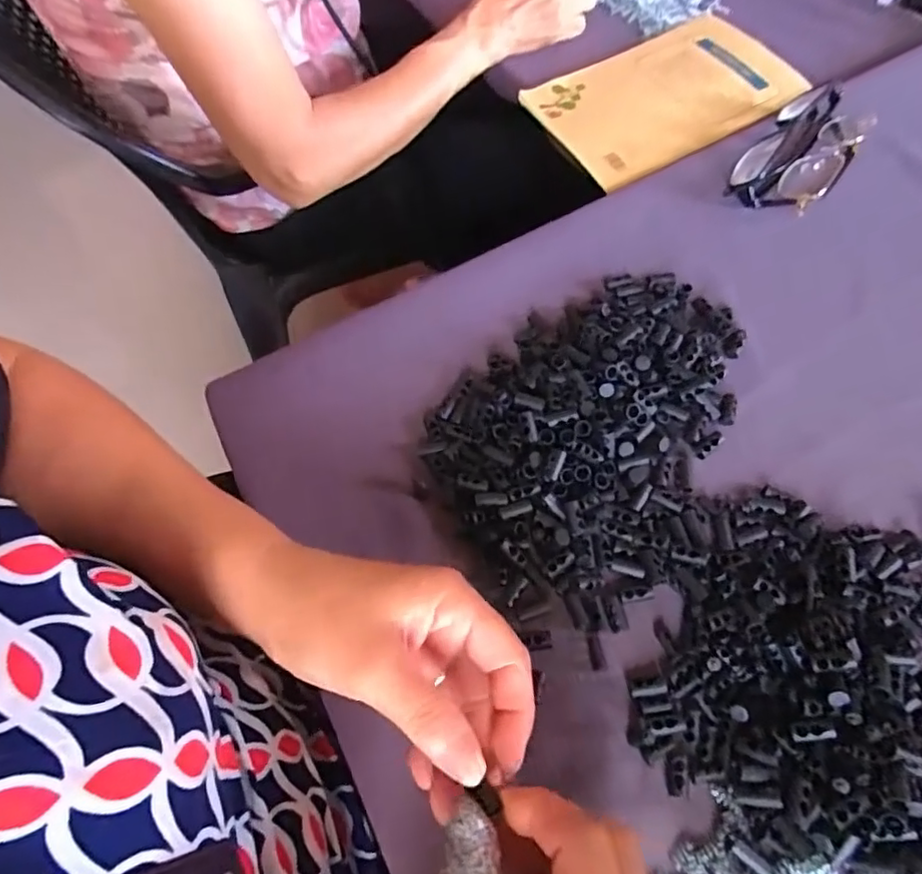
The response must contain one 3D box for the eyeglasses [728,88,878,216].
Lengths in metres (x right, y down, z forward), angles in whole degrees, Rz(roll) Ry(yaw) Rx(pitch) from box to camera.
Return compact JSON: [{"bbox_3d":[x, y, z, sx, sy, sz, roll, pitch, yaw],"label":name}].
[{"bbox_3d":[0.259,-0.217,0.448,0.064,0.031,0.130,35,69,19],"label":"eyeglasses"}]

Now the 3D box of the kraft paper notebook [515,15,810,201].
[{"bbox_3d":[0.180,-0.299,0.514,0.223,0.006,0.145,-27,64,-11],"label":"kraft paper notebook"}]

